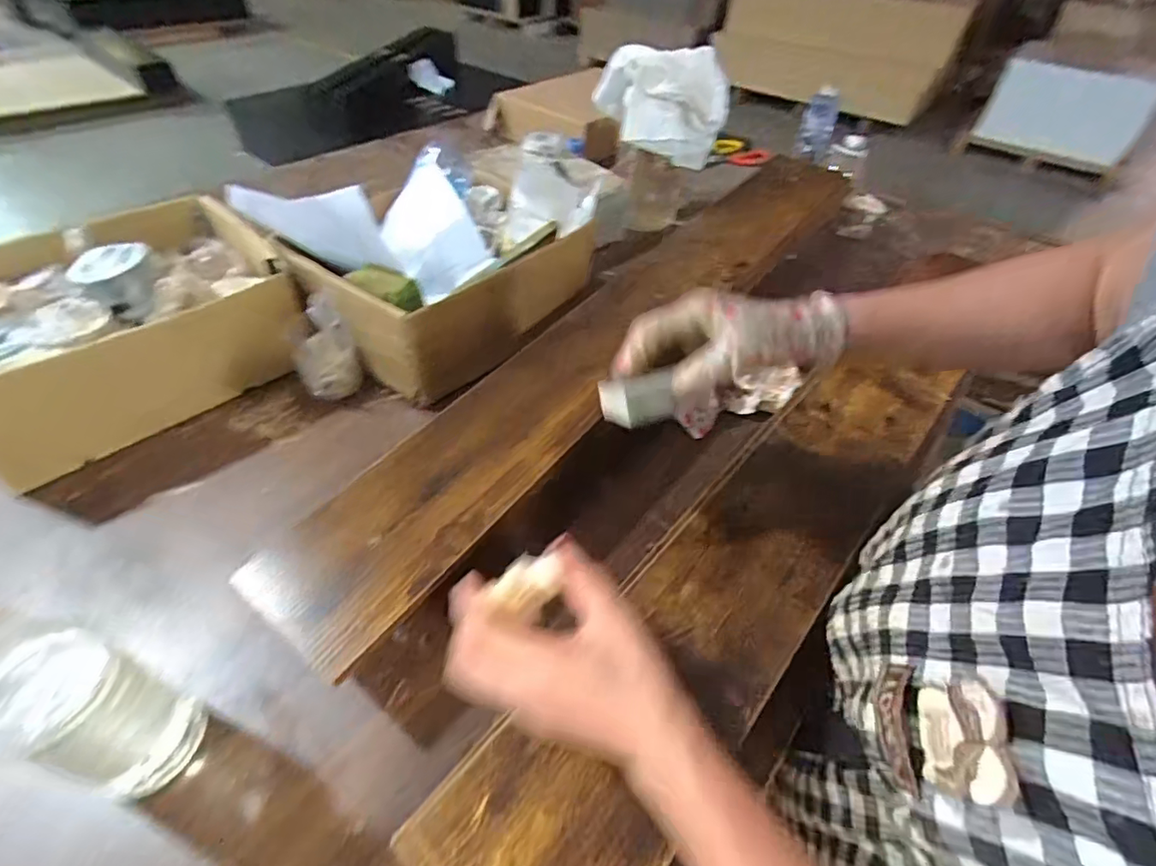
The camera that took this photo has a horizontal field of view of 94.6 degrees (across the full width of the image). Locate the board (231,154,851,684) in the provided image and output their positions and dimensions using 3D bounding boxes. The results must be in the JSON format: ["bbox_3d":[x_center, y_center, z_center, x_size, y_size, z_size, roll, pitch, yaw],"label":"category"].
[{"bbox_3d":[0.075,-0.147,0.621,0.142,0.018,0.945,34,56,21],"label":"board"}]

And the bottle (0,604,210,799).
[{"bbox_3d":[-0.287,0.147,0.301,0.052,0.211,0.064,18,49,13],"label":"bottle"}]

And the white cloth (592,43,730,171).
[{"bbox_3d":[0.131,-0.521,0.846,0.206,0.150,0.097,7,47,3],"label":"white cloth"}]

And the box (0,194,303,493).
[{"bbox_3d":[-0.519,-0.130,0.604,0.318,0.132,0.312,-35,57,-30],"label":"box"}]

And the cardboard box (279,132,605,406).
[{"bbox_3d":[-0.156,-0.216,0.687,0.241,0.158,0.329,32,53,24],"label":"cardboard box"}]

